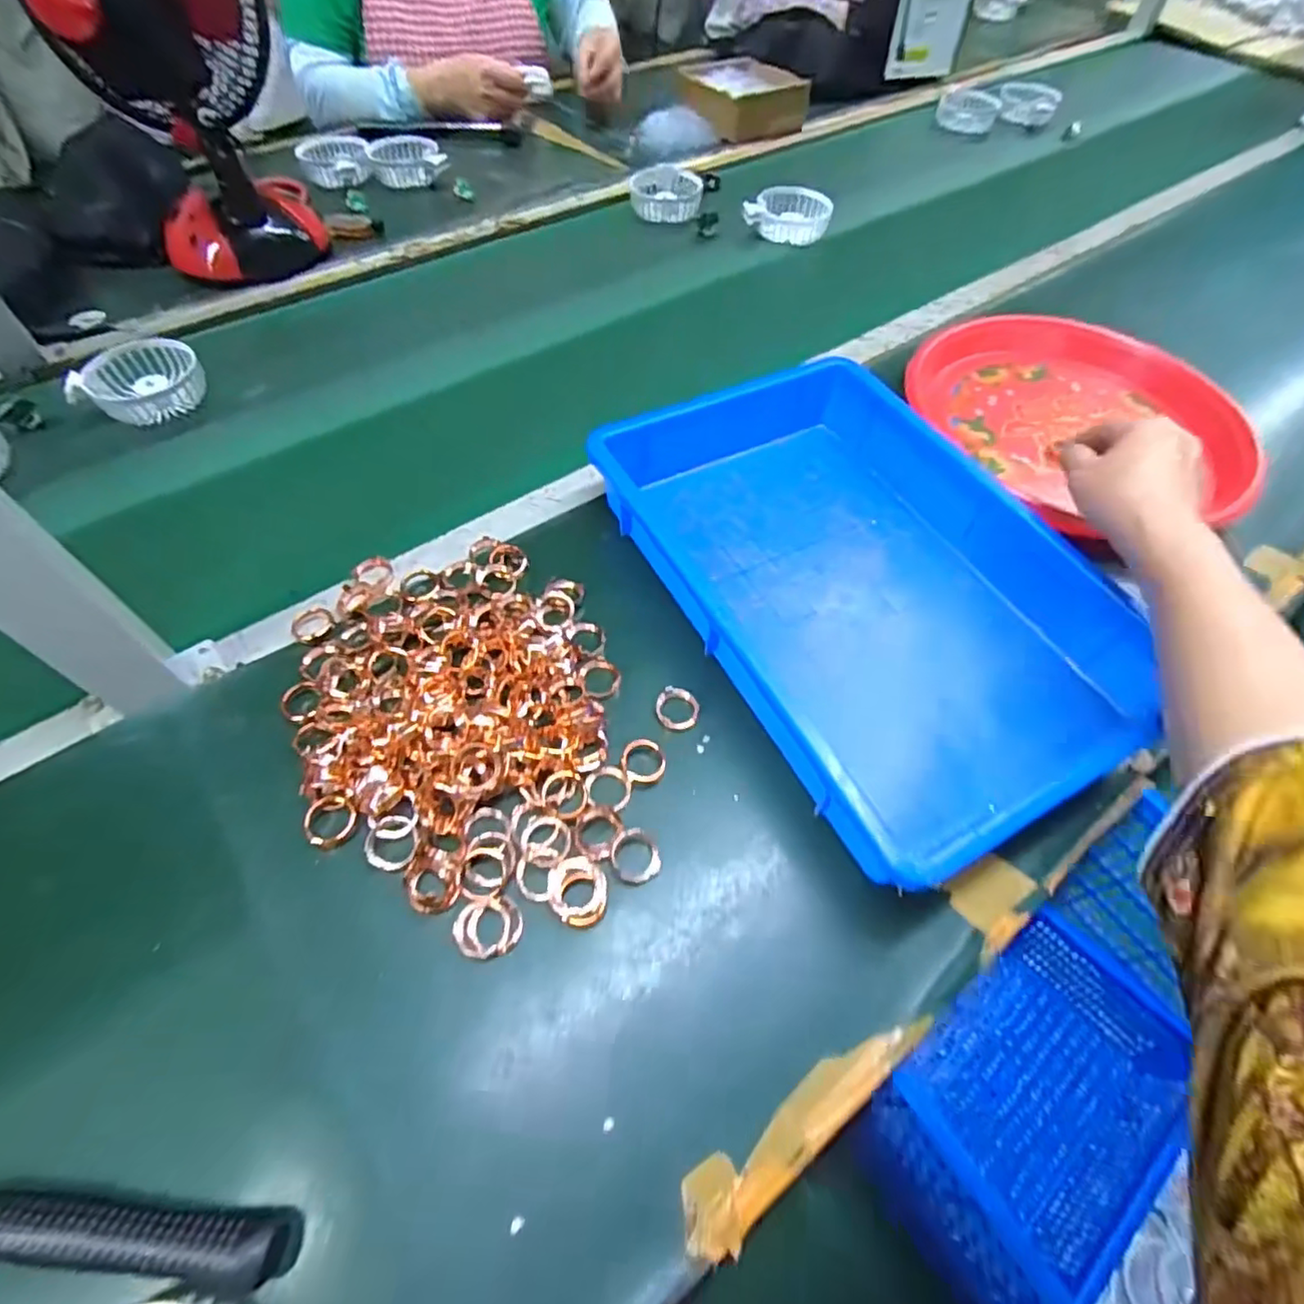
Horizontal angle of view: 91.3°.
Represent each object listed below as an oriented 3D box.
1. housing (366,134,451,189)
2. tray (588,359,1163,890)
[{"bbox_3d":[-0.321,-0.648,0.841,0.098,0.038,0.070,-13,56,-12],"label":"housing"},{"bbox_3d":[0.141,-0.058,0.442,0.236,0.059,0.370,-23,62,-15],"label":"tray"}]

